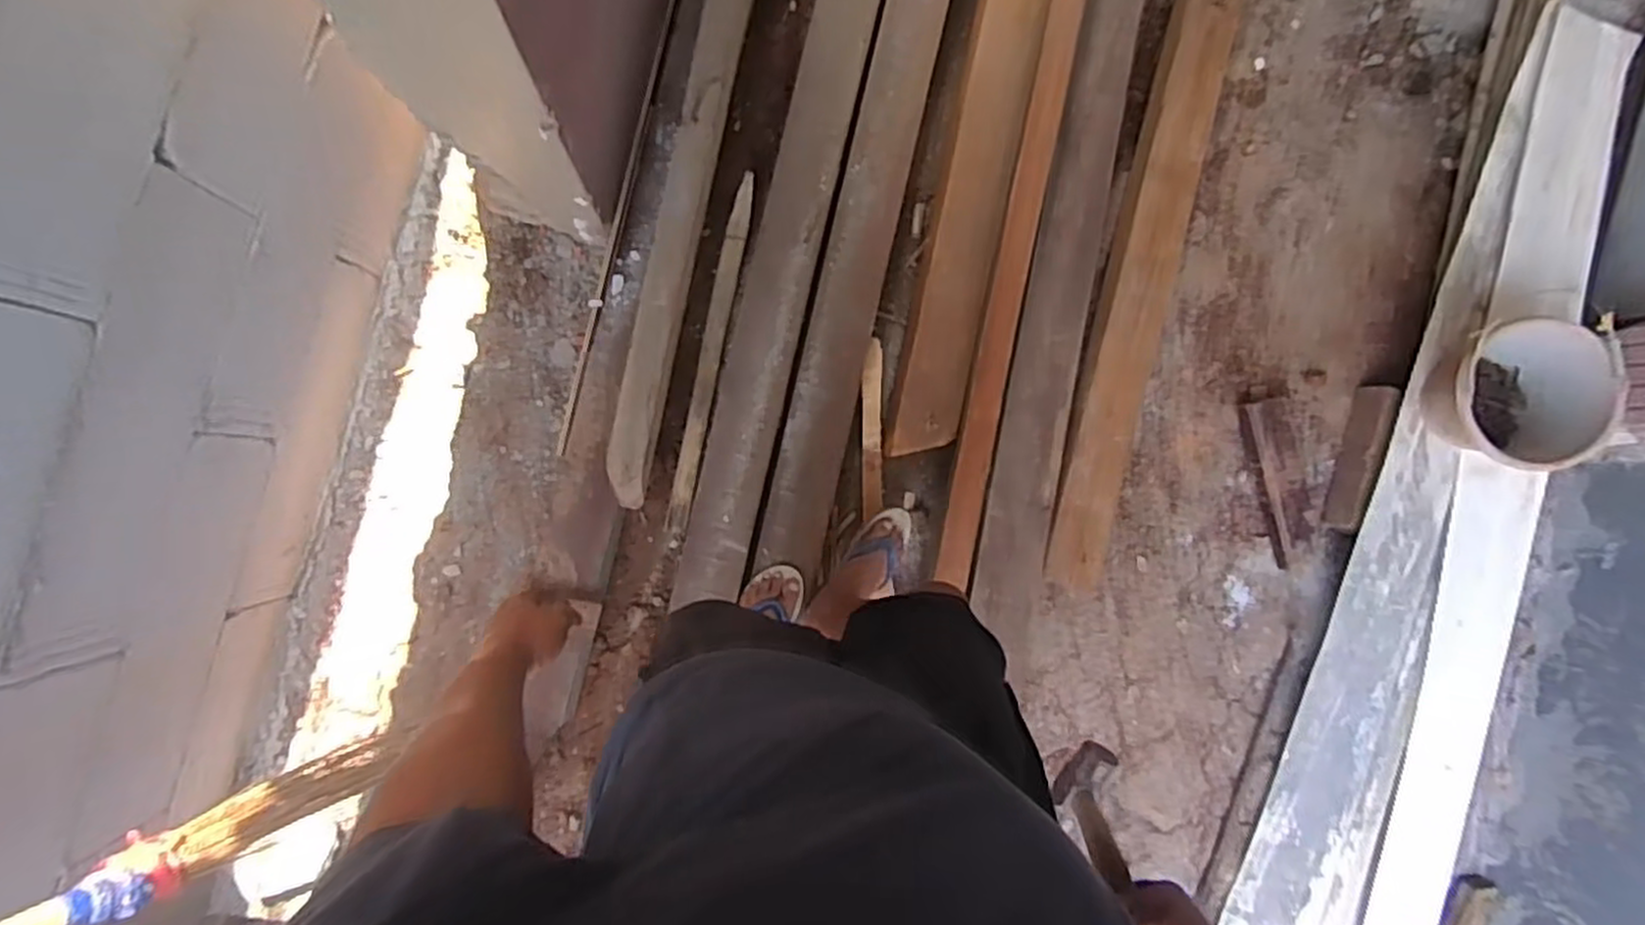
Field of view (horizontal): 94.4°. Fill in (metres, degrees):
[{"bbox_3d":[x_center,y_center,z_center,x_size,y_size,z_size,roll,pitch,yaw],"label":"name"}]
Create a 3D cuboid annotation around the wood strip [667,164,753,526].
[{"bbox_3d":[-0.215,-0.211,1.471,0.045,0.030,0.679,11,88,-7],"label":"wood strip"}]

